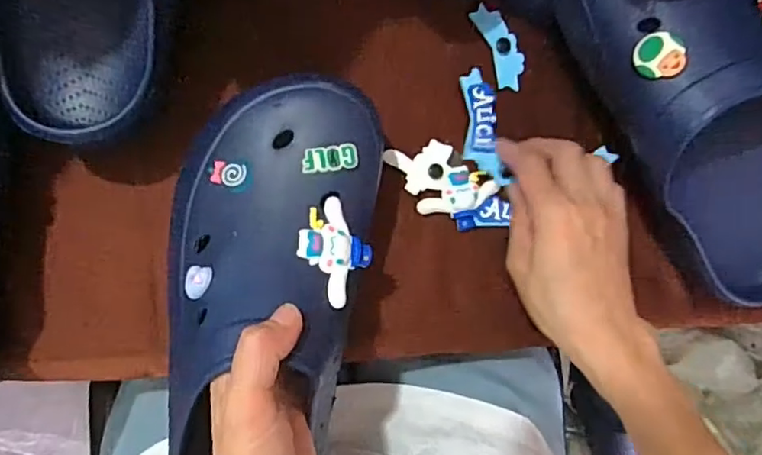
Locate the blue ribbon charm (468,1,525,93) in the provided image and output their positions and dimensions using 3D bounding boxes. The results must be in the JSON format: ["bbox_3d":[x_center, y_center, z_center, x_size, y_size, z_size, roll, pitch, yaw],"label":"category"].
[{"bbox_3d":[0.085,-0.128,0.419,0.023,0.006,0.062,-20,89,-7],"label":"blue ribbon charm"}]

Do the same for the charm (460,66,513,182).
[{"bbox_3d":[0.070,-0.070,0.412,0.025,0.007,0.078,-9,94,-7],"label":"charm"}]

